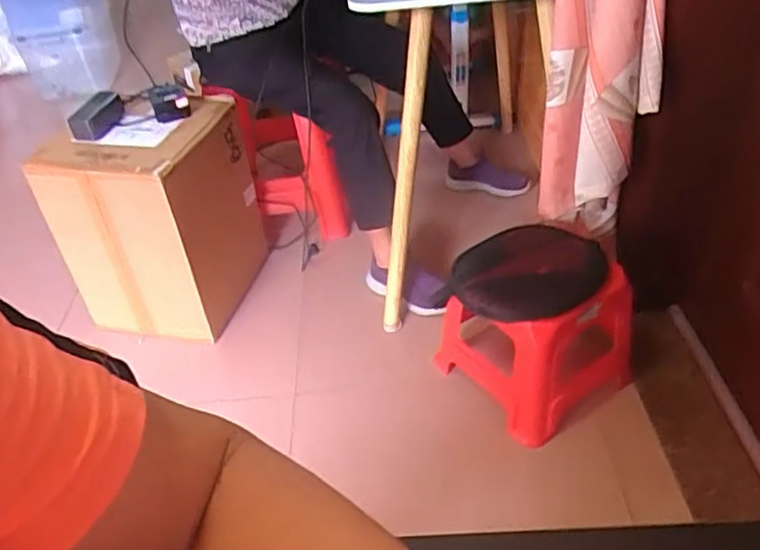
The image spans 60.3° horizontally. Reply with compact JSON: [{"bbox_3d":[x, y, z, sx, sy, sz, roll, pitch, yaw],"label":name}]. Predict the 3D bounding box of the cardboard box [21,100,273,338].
[{"bbox_3d":[-0.524,-0.126,1.596,0.324,0.483,0.379,10,42,19],"label":"cardboard box"}]

